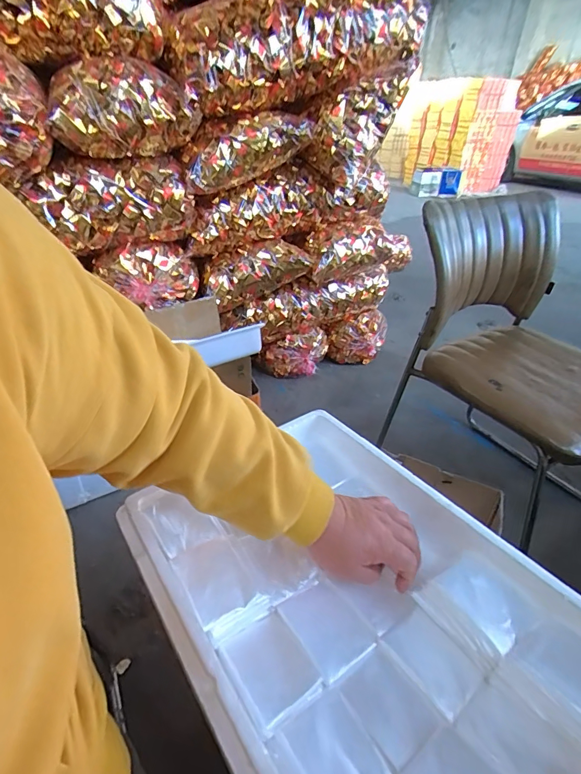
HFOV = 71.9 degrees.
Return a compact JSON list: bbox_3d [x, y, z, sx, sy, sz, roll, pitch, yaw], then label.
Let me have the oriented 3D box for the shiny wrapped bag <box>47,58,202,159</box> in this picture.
[{"bbox_3d":[-0.406,-0.665,0.961,0.313,0.185,0.128,-24,42,-33],"label":"shiny wrapped bag"}]

